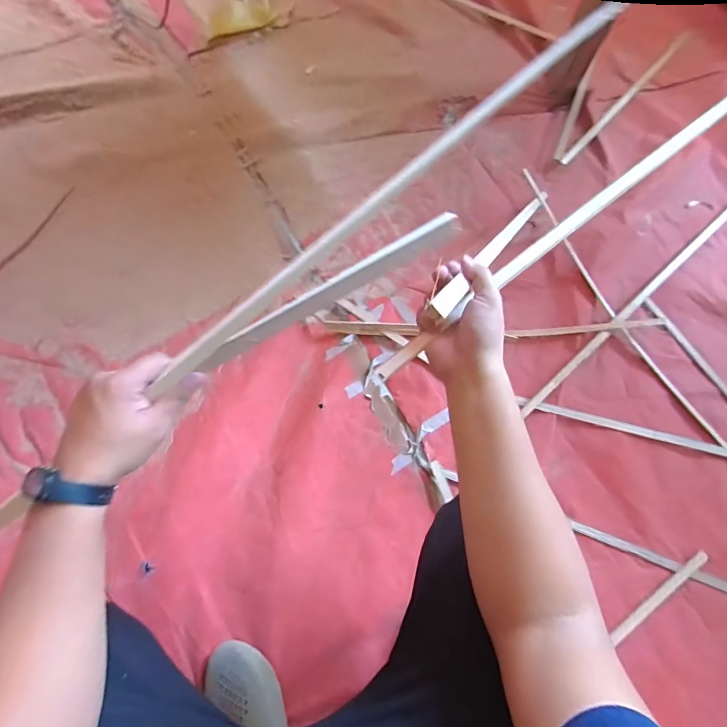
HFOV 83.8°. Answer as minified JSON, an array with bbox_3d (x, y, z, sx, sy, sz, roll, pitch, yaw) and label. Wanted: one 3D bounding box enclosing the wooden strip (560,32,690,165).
[{"bbox_3d":[0.729,-0.740,1.108,0.025,0.009,0.661,41,75,10],"label":"wooden strip"}]

